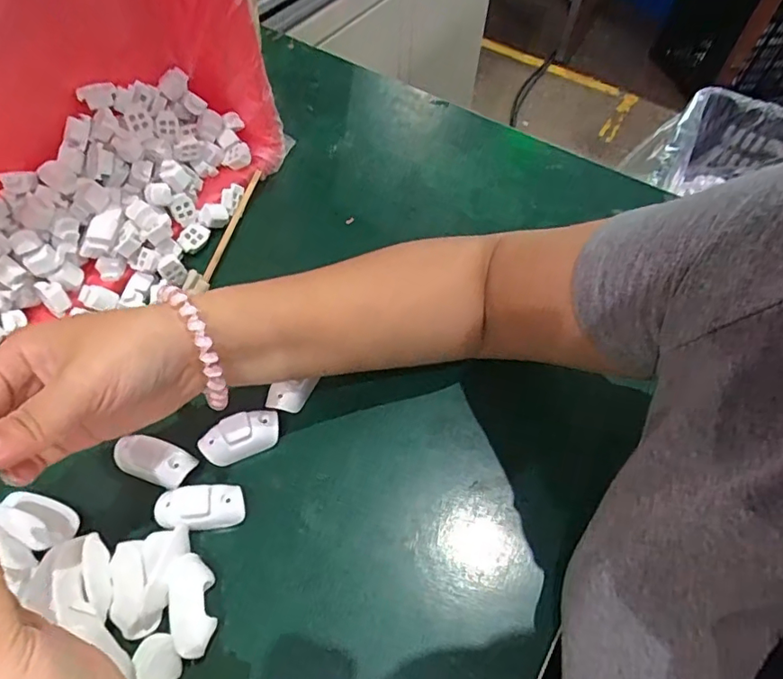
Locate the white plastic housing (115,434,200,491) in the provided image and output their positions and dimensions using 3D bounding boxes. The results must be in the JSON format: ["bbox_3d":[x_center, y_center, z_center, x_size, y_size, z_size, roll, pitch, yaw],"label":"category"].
[{"bbox_3d":[-0.150,0.076,0.336,0.043,0.019,0.026,15,59,8],"label":"white plastic housing"}]

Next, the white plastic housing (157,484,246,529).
[{"bbox_3d":[-0.118,0.104,0.328,0.052,0.023,0.024,-1,58,-2],"label":"white plastic housing"}]

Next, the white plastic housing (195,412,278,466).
[{"bbox_3d":[-0.099,0.064,0.351,0.051,0.026,0.025,-19,60,-12],"label":"white plastic housing"}]

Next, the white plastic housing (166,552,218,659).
[{"bbox_3d":[-0.111,0.149,0.299,0.022,0.023,0.052,-12,58,-8],"label":"white plastic housing"}]

